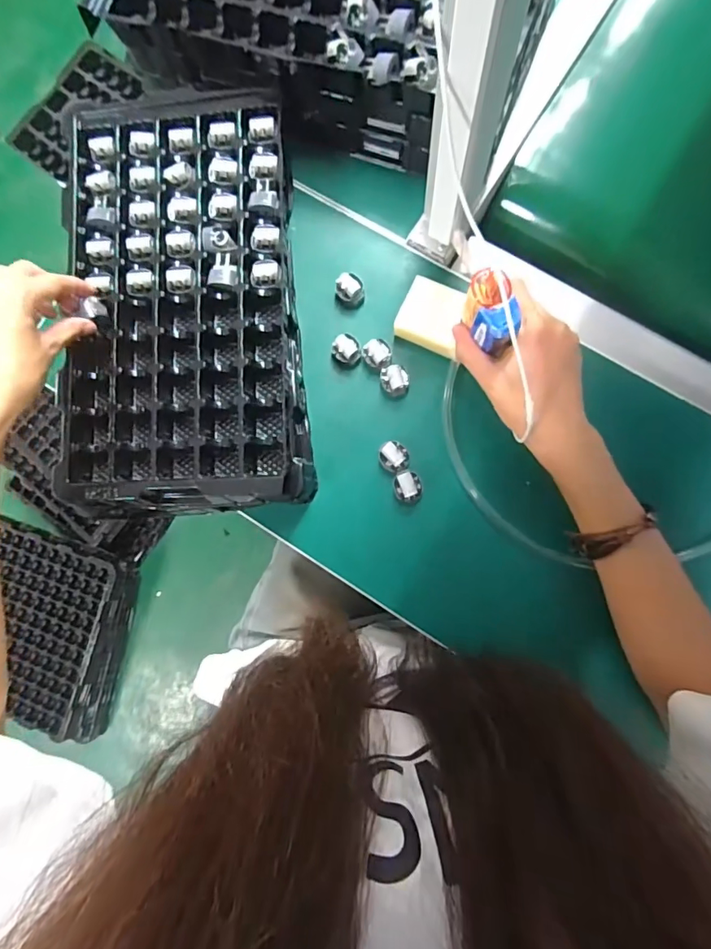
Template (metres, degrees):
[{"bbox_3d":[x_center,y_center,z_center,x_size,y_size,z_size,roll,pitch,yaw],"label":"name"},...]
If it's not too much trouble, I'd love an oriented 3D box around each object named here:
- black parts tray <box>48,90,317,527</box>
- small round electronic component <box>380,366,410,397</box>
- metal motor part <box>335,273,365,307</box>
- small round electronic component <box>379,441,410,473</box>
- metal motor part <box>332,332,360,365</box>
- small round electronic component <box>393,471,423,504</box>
[{"bbox_3d":[-0.154,-0.148,0.442,0.200,0.060,0.359,-3,85,5],"label":"black parts tray"},{"bbox_3d":[0.036,-0.085,0.441,0.025,0.019,0.027,0,85,5],"label":"small round electronic component"},{"bbox_3d":[-0.006,-0.173,0.454,0.027,0.024,0.024,-11,85,4],"label":"metal motor part"},{"bbox_3d":[0.035,-0.016,0.437,0.026,0.022,0.026,0,85,5],"label":"small round electronic component"},{"bbox_3d":[-0.009,-0.115,0.448,0.026,0.021,0.023,-28,84,3],"label":"metal motor part"},{"bbox_3d":[0.047,0.012,0.433,0.025,0.017,0.027,0,85,5],"label":"small round electronic component"}]

